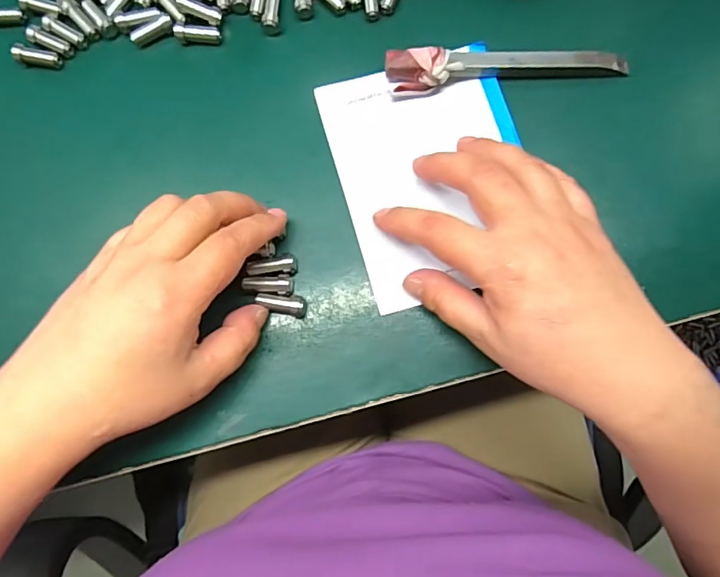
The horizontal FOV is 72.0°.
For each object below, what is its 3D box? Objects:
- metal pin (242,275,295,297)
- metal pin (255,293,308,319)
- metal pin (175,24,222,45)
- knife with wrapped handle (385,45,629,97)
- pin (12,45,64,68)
[{"bbox_3d":[-0.051,-0.001,0.274,0.026,0.012,0.011,1,83,4],"label":"metal pin"},{"bbox_3d":[-0.043,0.008,0.270,0.028,0.012,0.011,12,84,-3],"label":"metal pin"},{"bbox_3d":[-0.099,-0.155,0.303,0.027,0.006,0.009,1,83,-9],"label":"metal pin"},{"bbox_3d":[0.084,-0.130,0.287,0.136,0.018,0.021,-4,82,3],"label":"knife with wrapped handle"},{"bbox_3d":[-0.198,-0.142,0.305,0.028,0.009,0.010,10,84,5],"label":"pin"}]

